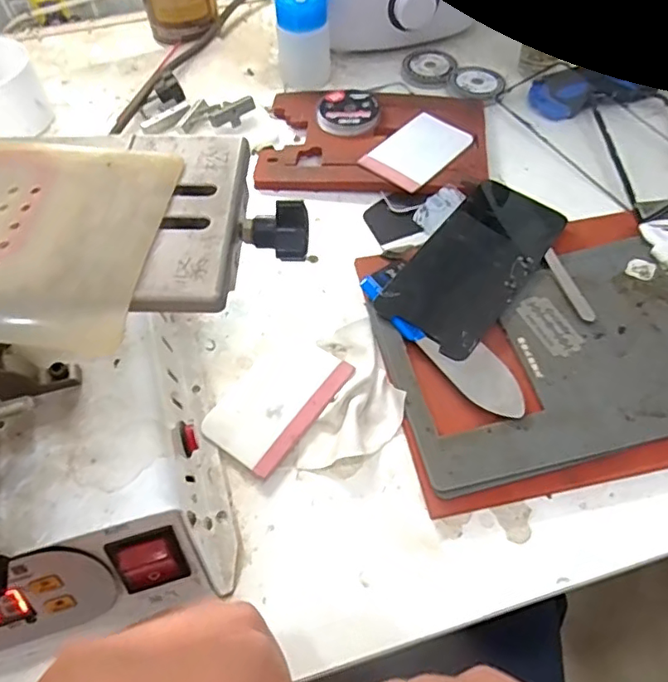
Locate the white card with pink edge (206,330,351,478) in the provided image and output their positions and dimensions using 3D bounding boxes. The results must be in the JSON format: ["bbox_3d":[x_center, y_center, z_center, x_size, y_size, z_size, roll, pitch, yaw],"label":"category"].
[{"bbox_3d":[-0.031,0.032,0.312,0.051,0.005,0.080,29,62,19],"label":"white card with pink edge"}]

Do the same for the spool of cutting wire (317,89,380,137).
[{"bbox_3d":[0.011,-0.177,0.435,0.046,0.012,0.048,-1,56,1],"label":"spool of cutting wire"}]

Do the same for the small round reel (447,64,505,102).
[{"bbox_3d":[0.119,-0.215,0.464,0.044,0.004,0.046,-1,58,2],"label":"small round reel"}]

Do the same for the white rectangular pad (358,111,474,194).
[{"bbox_3d":[0.063,-0.139,0.412,0.051,0.008,0.080,37,64,23],"label":"white rectangular pad"}]

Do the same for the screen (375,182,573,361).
[{"bbox_3d":[0.088,-0.049,0.349,0.064,0.007,0.131,33,63,21],"label":"screen"}]

